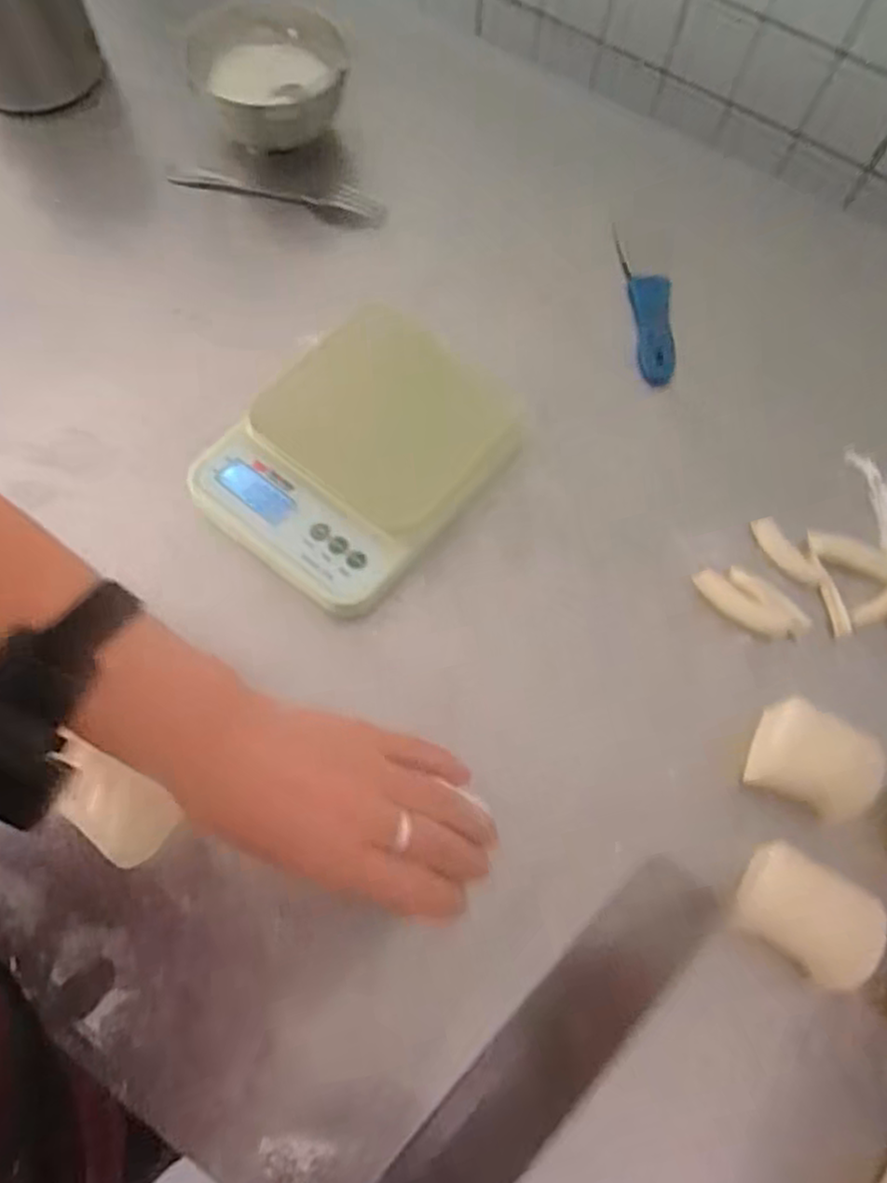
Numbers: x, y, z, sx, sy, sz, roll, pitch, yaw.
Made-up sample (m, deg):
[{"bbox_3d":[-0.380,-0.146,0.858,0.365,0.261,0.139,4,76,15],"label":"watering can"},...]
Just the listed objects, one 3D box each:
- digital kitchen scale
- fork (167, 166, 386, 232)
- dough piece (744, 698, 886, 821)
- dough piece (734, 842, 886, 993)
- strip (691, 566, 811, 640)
[{"bbox_3d":[-0.055,-0.094,0.472,0.159,0.028,0.199,37,71,11],"label":"digital kitchen scale"},{"bbox_3d":[-0.137,-0.326,0.575,0.180,0.015,0.023,12,68,2],"label":"fork"},{"bbox_3d":[0.205,0.095,0.391,0.065,0.048,0.044,24,69,7],"label":"dough piece"},{"bbox_3d":[0.187,0.168,0.366,0.068,0.051,0.051,32,70,10],"label":"dough piece"},{"bbox_3d":[0.196,0.006,0.446,0.072,0.012,0.032,34,70,10],"label":"strip"}]

